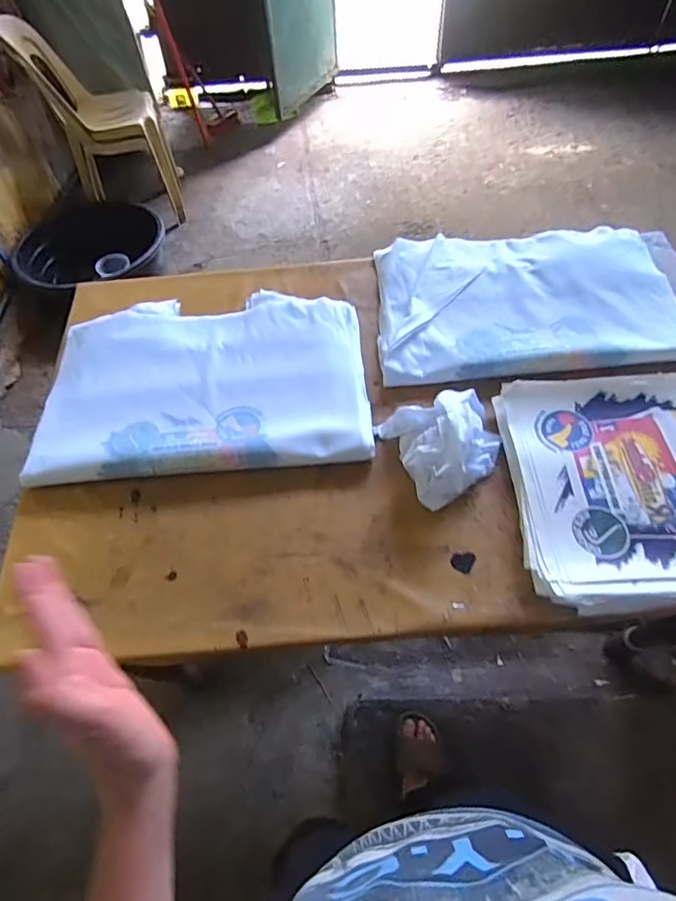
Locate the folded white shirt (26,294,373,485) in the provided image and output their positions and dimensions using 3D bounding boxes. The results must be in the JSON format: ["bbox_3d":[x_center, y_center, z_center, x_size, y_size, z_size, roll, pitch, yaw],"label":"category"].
[{"bbox_3d":[-0.223,-0.130,0.895,0.531,0.026,0.374,-5,57,0],"label":"folded white shirt"}]

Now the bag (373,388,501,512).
[{"bbox_3d":[0.169,-0.025,0.780,0.165,0.087,0.172,-24,63,-9],"label":"bag"}]

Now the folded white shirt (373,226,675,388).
[{"bbox_3d":[0.348,-0.292,0.951,0.554,0.025,0.364,-6,57,-1],"label":"folded white shirt"}]

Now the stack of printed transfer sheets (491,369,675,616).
[{"bbox_3d":[0.461,0.033,0.742,0.415,0.033,0.365,-6,57,0],"label":"stack of printed transfer sheets"}]

